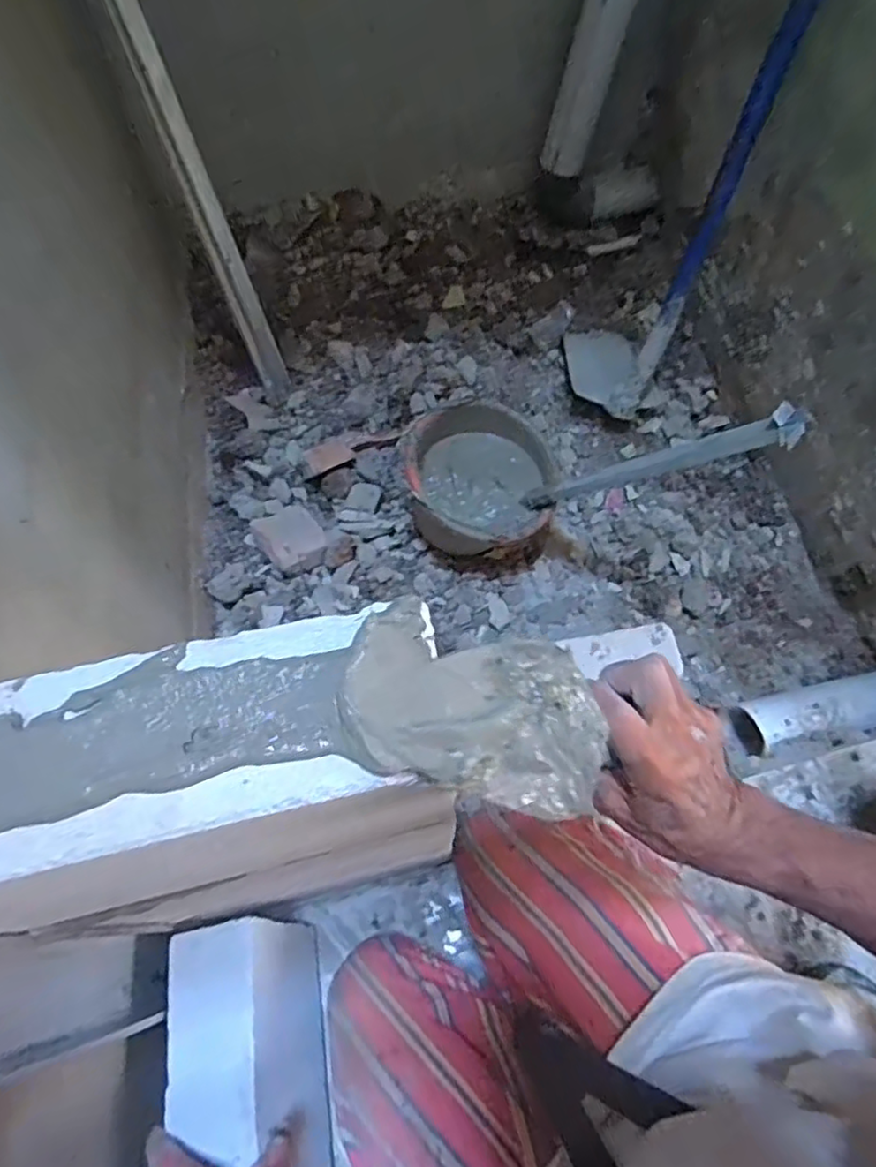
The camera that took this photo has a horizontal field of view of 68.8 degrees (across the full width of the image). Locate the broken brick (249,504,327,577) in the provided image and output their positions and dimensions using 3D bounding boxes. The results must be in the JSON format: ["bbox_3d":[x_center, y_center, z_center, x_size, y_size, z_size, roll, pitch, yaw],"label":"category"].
[{"bbox_3d":[-0.241,-0.077,1.052,0.098,0.055,0.115,-37,68,-15],"label":"broken brick"}]

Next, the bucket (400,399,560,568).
[{"bbox_3d":[0.072,-0.146,1.026,0.222,0.191,0.216,-1,64,2],"label":"bucket"}]

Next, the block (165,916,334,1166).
[{"bbox_3d":[-0.168,0.486,0.591,0.092,0.203,0.307,-10,64,-3],"label":"block"}]

